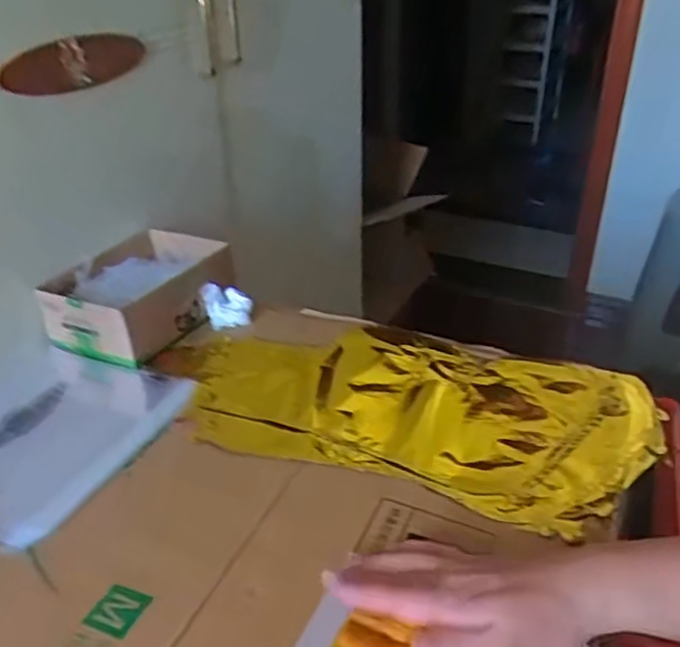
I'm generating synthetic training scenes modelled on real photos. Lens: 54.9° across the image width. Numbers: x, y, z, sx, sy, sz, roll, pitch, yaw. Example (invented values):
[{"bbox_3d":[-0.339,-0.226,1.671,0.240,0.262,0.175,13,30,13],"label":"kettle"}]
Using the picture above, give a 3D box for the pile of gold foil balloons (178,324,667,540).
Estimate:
[{"bbox_3d":[0.060,0.073,0.617,0.433,0.023,0.223,11,33,18],"label":"pile of gold foil balloons"}]

